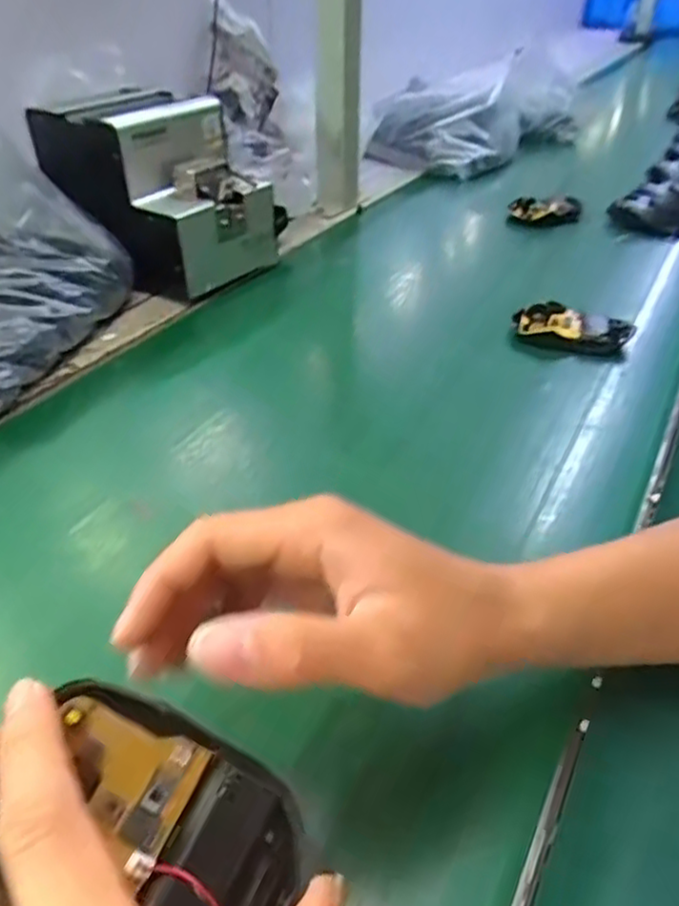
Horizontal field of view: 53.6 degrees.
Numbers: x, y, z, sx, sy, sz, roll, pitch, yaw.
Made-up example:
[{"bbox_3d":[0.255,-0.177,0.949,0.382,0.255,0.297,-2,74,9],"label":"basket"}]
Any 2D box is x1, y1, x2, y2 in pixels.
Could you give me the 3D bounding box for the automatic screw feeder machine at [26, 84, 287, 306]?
[{"bbox_3d":[-0.172,-0.257,0.644,0.191,0.142,0.128,24,44,26],"label":"automatic screw feeder machine"}]

